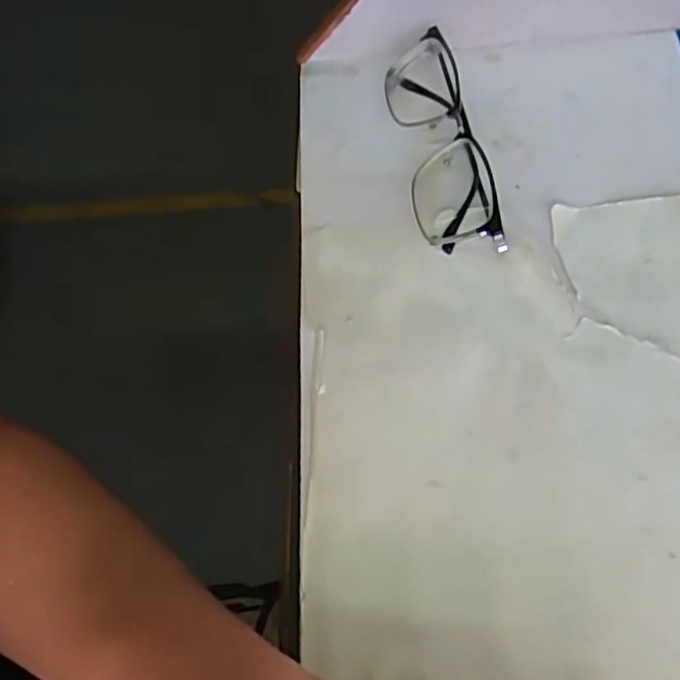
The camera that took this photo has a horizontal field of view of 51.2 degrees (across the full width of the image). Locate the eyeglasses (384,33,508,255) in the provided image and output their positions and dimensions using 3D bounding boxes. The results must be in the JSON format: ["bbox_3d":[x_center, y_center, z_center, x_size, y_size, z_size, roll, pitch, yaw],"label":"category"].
[{"bbox_3d":[0.053,-0.103,0.373,0.039,0.027,0.140,-8,58,-1],"label":"eyeglasses"}]

